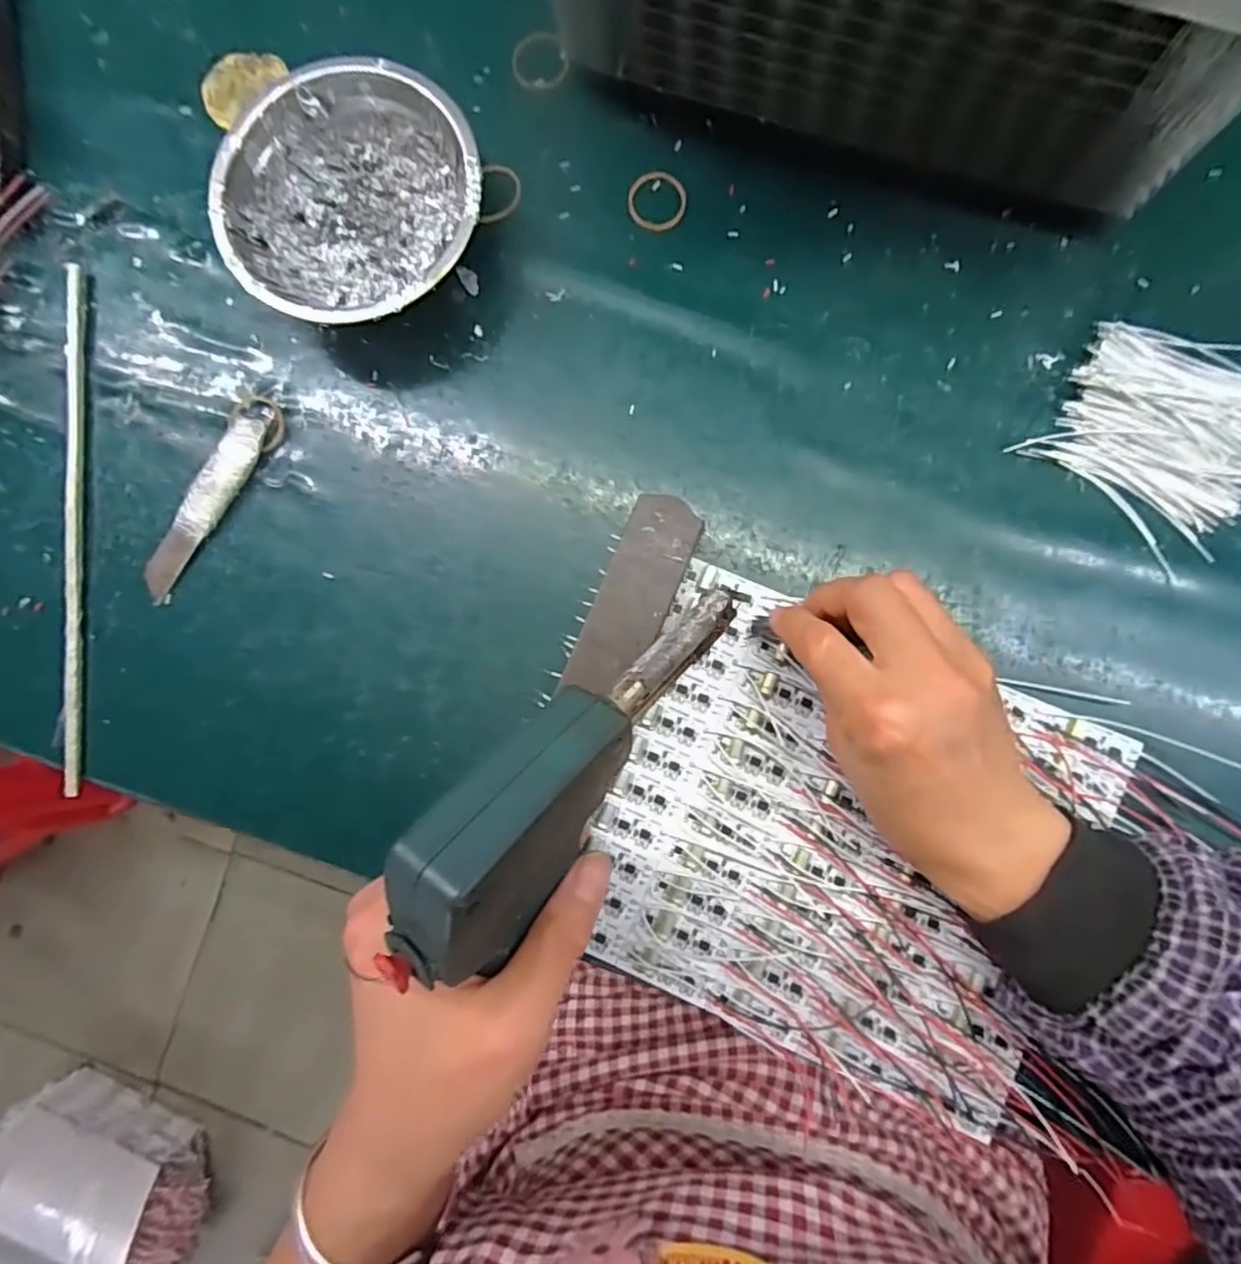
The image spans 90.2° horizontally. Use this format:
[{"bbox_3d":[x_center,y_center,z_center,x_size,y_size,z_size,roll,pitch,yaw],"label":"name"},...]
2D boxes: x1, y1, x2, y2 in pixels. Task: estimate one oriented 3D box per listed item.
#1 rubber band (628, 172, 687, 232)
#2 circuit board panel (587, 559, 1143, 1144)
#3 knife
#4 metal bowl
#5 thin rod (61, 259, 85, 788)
[{"bbox_3d":[0.019,-0.222,0.317,0.030,0.004,0.030,4,87,3],"label":"rubber band"},{"bbox_3d":[0.102,0.097,0.291,0.216,0.013,0.192,22,88,4],"label":"circuit board panel"},{"bbox_3d":[-0.214,-0.068,0.319,0.022,0.009,0.112,35,89,4],"label":"knife"},{"bbox_3d":[-0.127,-0.205,0.306,0.119,0.039,0.122,0,87,3],"label":"metal bowl"},{"bbox_3d":[-0.287,-0.056,0.323,0.010,0.005,0.276,-2,87,3],"label":"thin rod"}]

